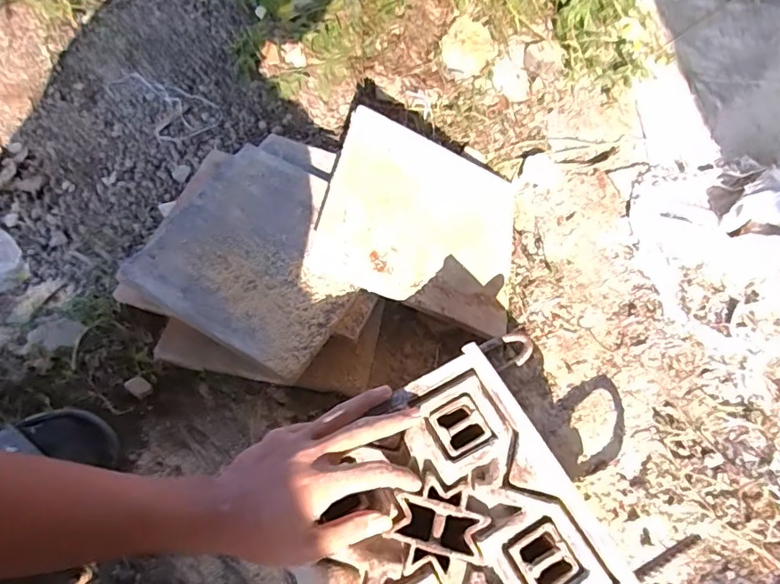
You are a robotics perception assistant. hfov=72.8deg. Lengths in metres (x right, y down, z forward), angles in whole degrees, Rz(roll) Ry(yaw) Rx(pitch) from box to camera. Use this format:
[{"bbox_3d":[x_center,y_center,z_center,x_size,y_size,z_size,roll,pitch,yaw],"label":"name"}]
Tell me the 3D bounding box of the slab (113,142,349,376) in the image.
[{"bbox_3d":[-0.153,-0.054,0.633,0.258,0.017,0.244,26,64,15],"label":"slab"}]

